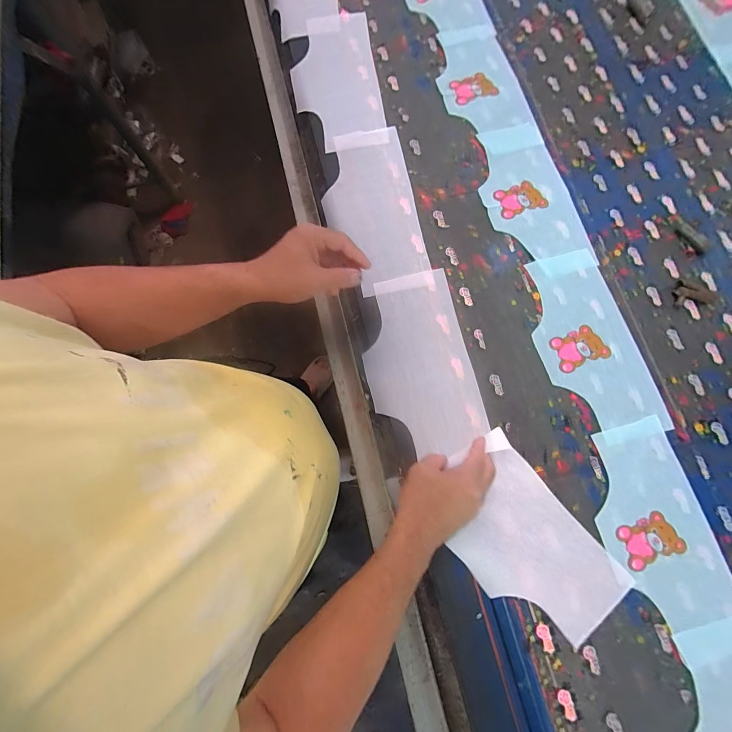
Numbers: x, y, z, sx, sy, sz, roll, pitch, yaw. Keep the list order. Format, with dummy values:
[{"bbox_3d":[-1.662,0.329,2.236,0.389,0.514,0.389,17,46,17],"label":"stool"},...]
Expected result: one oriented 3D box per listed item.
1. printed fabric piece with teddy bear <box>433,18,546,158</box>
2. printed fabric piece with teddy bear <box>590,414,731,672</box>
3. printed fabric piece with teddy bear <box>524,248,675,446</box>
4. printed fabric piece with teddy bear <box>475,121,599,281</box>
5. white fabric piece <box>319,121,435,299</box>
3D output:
[{"bbox_3d":[0.219,-0.536,0.647,0.145,0.008,0.306,-12,76,-3],"label":"printed fabric piece with teddy bear"},{"bbox_3d":[0.417,0.244,0.471,0.151,0.005,0.313,-17,78,-6],"label":"printed fabric piece with teddy bear"},{"bbox_3d":[0.352,-0.036,0.535,0.153,0.004,0.308,-13,77,-5],"label":"printed fabric piece with teddy bear"},{"bbox_3d":[0.287,-0.298,0.593,0.150,0.005,0.301,-15,78,-5],"label":"printed fabric piece with teddy bear"},{"bbox_3d":[0.008,-0.277,0.589,0.153,0.013,0.318,-12,78,3],"label":"white fabric piece"}]

